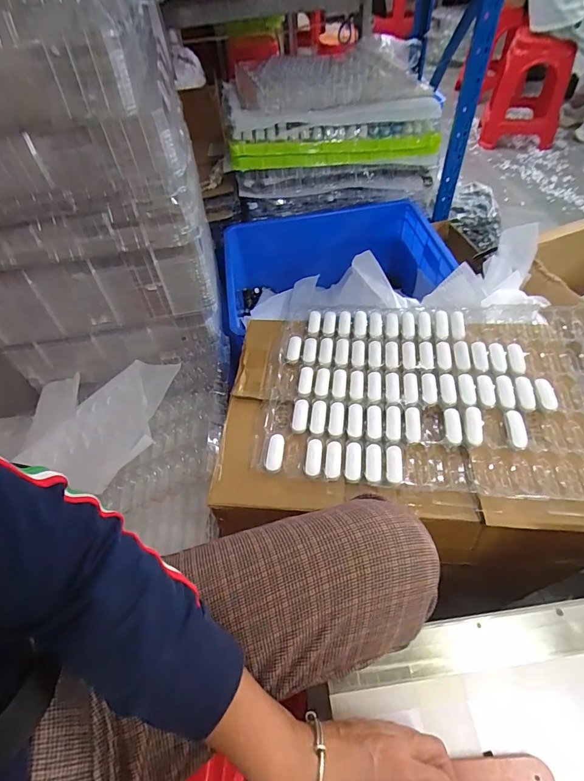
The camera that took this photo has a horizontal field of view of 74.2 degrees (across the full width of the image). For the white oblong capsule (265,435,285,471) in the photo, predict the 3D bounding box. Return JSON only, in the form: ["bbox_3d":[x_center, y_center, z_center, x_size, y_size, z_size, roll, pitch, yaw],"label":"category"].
[{"bbox_3d":[-0.026,0.097,0.608,0.023,0.016,0.064,1,52,6],"label":"white oblong capsule"}]

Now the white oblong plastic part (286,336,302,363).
[{"bbox_3d":[0.004,-0.081,0.738,0.025,0.010,0.069,1,52,7],"label":"white oblong plastic part"}]

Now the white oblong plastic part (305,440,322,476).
[{"bbox_3d":[0.034,0.103,0.602,0.024,0.006,0.063,1,52,7],"label":"white oblong plastic part"}]

